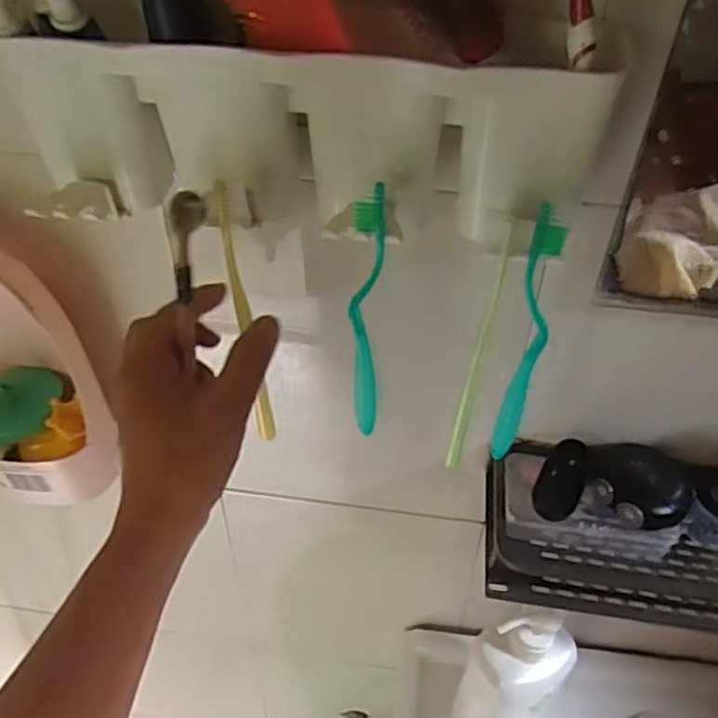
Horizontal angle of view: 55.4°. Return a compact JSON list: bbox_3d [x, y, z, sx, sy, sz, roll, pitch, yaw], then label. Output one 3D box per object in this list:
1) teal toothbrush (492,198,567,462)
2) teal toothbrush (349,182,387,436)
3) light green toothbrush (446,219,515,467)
[{"bbox_3d":[0.091,-0.005,0.377,0.019,0.172,0.010,10,43,9],"label":"teal toothbrush"},{"bbox_3d":[0.004,-0.019,0.387,0.018,0.167,0.015,-2,43,-3],"label":"teal toothbrush"},{"bbox_3d":[0.066,0.001,0.384,0.013,0.175,0.012,13,44,13],"label":"light green toothbrush"}]

